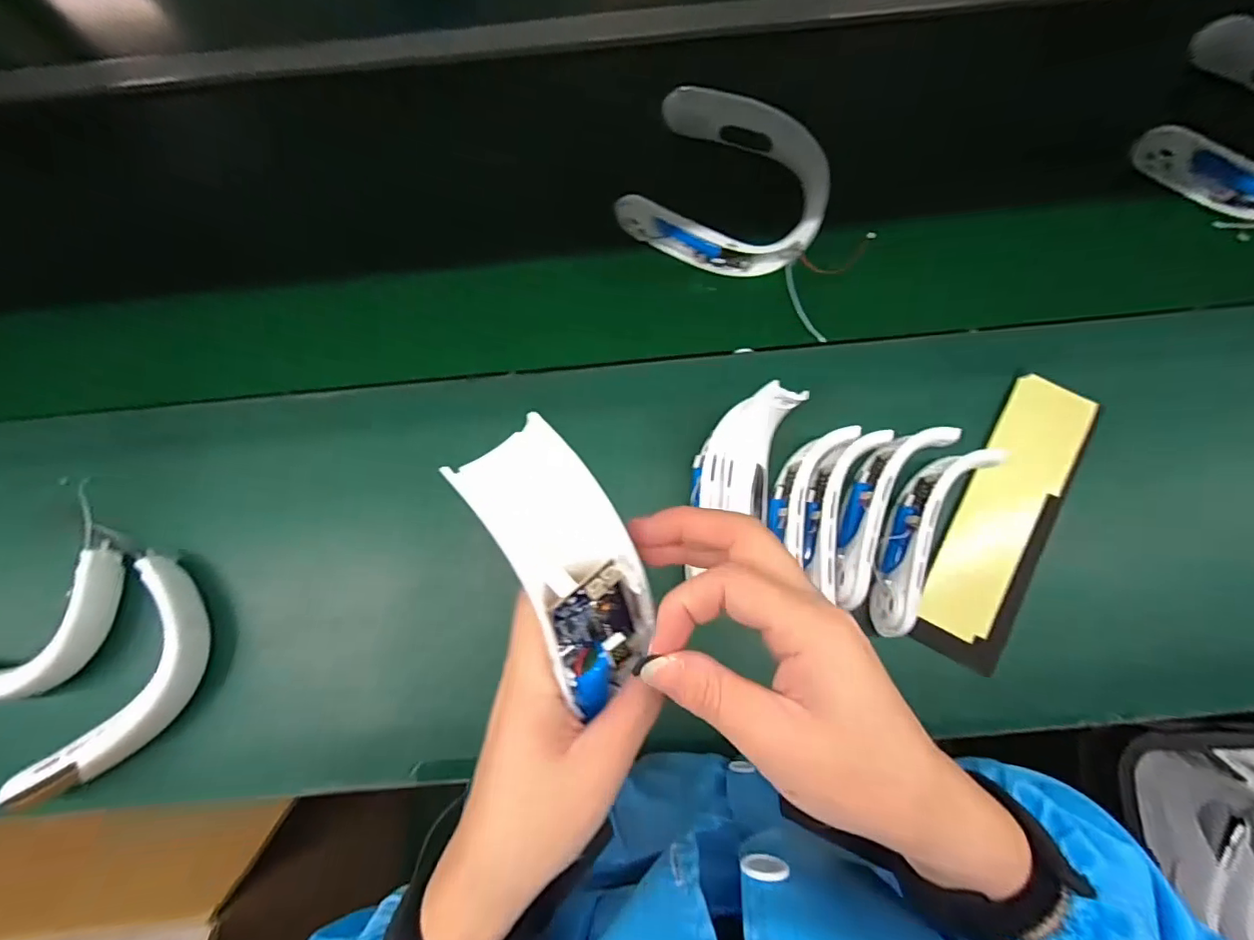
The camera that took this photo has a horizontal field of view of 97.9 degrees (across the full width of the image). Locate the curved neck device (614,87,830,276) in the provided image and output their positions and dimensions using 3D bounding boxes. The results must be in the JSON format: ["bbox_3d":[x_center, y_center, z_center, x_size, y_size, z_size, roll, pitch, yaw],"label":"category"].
[{"bbox_3d":[0.111,-0.304,0.592,0.201,0.046,0.183,24,81,5],"label":"curved neck device"}]

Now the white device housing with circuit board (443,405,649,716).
[{"bbox_3d":[-0.021,0.038,0.209,0.047,0.028,0.107,-24,100,-4],"label":"white device housing with circuit board"}]

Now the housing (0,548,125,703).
[{"bbox_3d":[-0.568,0.164,0.503,0.204,0.064,0.092,-37,81,-6],"label":"housing"}]

